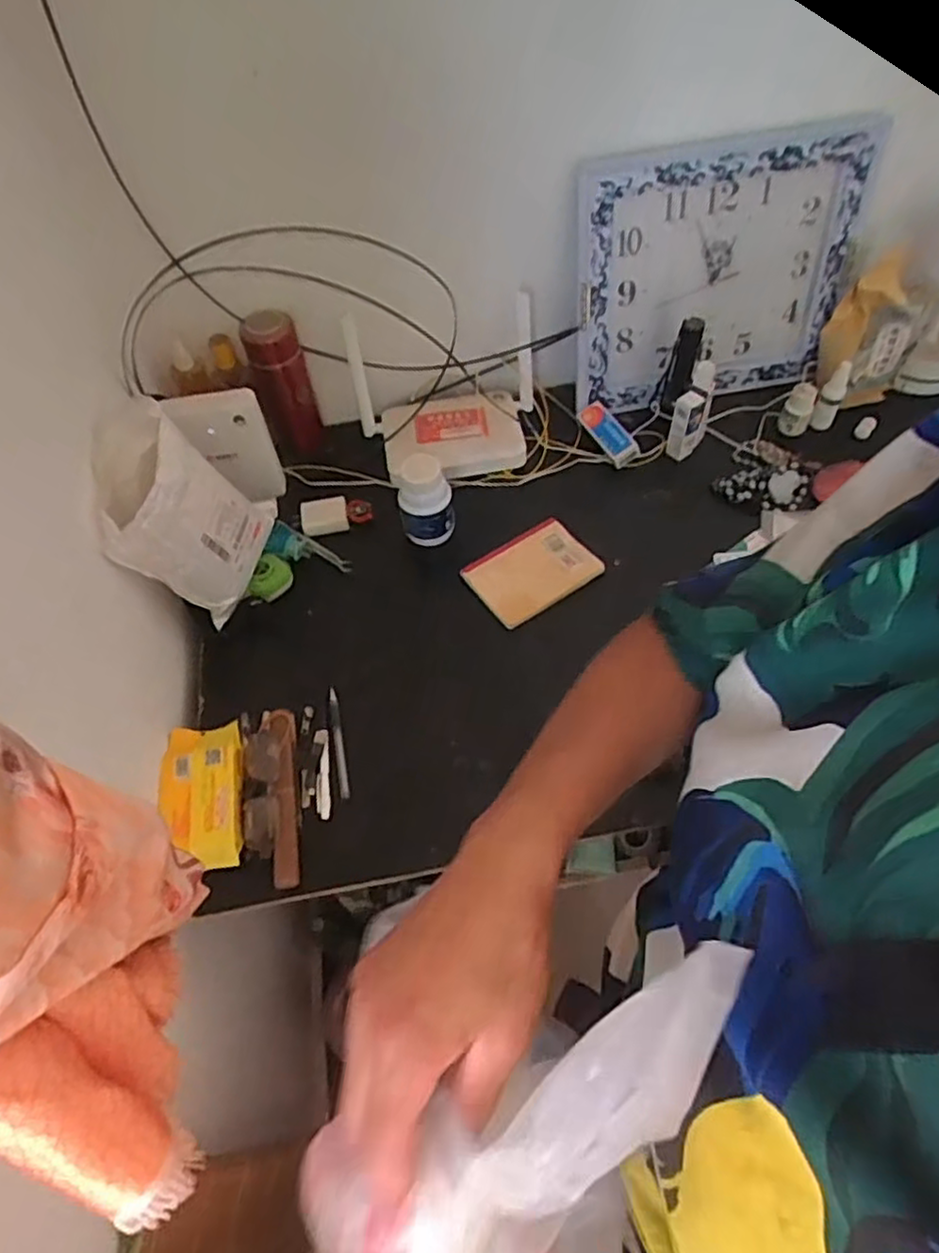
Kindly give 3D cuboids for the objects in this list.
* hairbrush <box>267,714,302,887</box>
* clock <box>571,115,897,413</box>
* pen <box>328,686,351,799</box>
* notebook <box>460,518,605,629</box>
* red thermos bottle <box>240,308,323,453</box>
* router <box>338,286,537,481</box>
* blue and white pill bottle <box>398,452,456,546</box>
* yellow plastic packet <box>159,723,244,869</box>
[{"bbox_3d":[-0.191,0.171,0.713,0.026,0.013,0.184,-10,56,-2],"label":"hairbrush"},{"bbox_3d":[0.322,-0.461,0.910,0.358,0.316,0.032,-11,48,-3],"label":"clock"},{"bbox_3d":[-0.142,0.123,0.752,0.013,0.006,0.131,-13,58,-7],"label":"pen"},{"bbox_3d":[0.076,-0.071,0.866,0.148,0.021,0.113,-34,60,-17],"label":"notebook"},{"bbox_3d":[-0.251,-0.329,0.941,0.072,0.183,0.088,-14,56,-5],"label":"red thermos bottle"},{"bbox_3d":[-0.025,-0.304,0.938,0.254,0.152,0.183,-10,56,-2],"label":"router"},{"bbox_3d":[-0.053,-0.156,0.867,0.067,0.105,0.061,0,56,5],"label":"blue and white pill bottle"},{"bbox_3d":[-0.274,0.167,0.707,0.078,0.027,0.154,-11,56,-3],"label":"yellow plastic packet"}]

